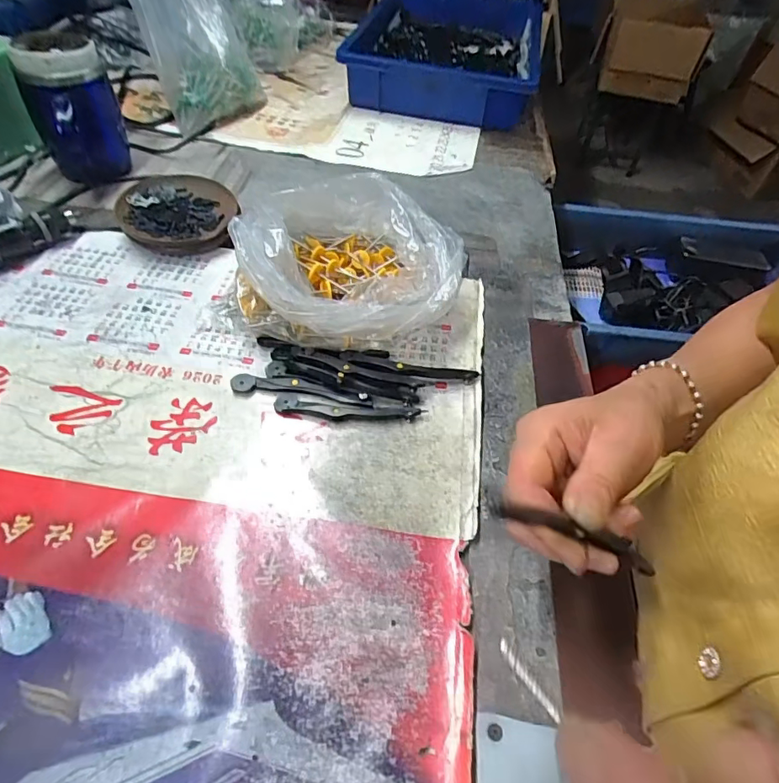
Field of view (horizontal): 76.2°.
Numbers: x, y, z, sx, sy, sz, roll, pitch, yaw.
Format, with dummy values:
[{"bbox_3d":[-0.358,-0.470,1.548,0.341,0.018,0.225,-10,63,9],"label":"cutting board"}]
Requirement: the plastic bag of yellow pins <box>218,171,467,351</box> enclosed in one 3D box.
[{"bbox_3d":[-0.038,-0.110,0.440,0.189,0.087,0.164,21,51,13],"label":"plastic bag of yellow pins"}]

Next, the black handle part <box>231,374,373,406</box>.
[{"bbox_3d":[-0.070,-0.002,0.399,0.111,0.009,0.019,6,50,0],"label":"black handle part"}]

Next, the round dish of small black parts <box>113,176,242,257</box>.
[{"bbox_3d":[-0.222,-0.187,0.526,0.113,0.030,0.111,-6,51,-10],"label":"round dish of small black parts"}]

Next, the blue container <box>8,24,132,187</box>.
[{"bbox_3d":[-0.329,-0.298,0.522,0.083,0.132,0.065,-22,55,-22],"label":"blue container"}]

